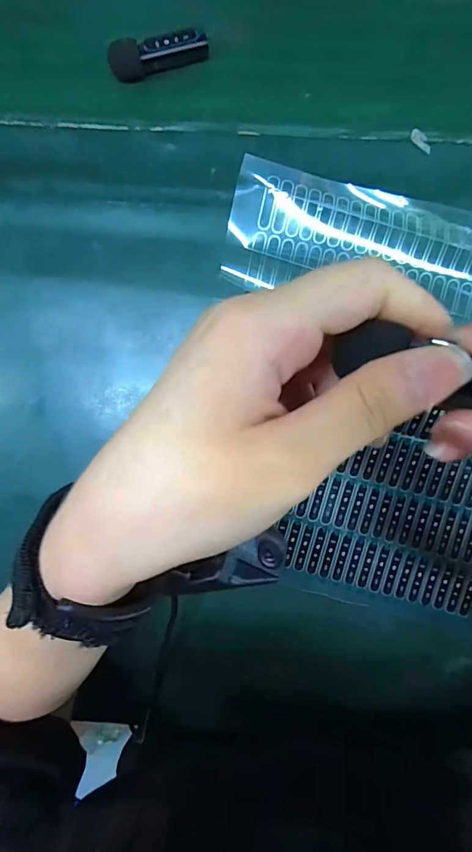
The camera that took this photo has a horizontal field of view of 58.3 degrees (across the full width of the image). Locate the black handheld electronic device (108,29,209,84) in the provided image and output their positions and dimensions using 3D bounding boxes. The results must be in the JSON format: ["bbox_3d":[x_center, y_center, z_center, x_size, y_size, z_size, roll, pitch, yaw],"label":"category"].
[{"bbox_3d":[-0.049,-0.238,0.269,0.063,0.016,0.015,-17,91,1],"label":"black handheld electronic device"}]

